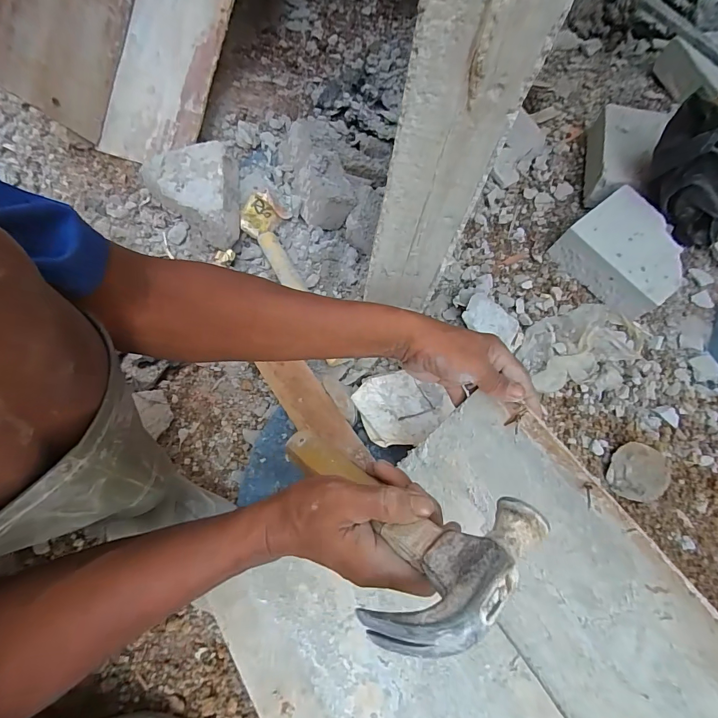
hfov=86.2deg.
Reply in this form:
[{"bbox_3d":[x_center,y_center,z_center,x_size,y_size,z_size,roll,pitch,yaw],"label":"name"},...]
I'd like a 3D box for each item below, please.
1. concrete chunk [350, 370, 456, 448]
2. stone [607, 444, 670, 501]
[{"bbox_3d":[0.068,0.069,0.589,0.137,0.027,0.118,-21,72,-13],"label":"concrete chunk"},{"bbox_3d":[0.439,0.181,0.605,0.087,0.031,0.089,2,68,-5],"label":"stone"}]

